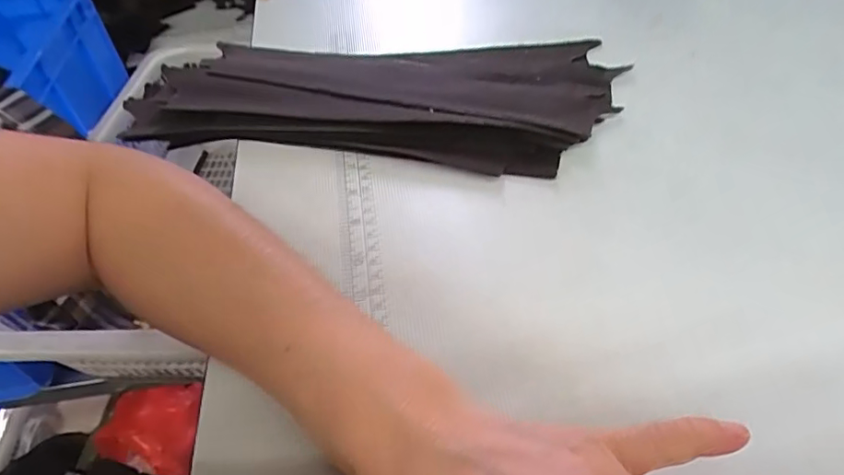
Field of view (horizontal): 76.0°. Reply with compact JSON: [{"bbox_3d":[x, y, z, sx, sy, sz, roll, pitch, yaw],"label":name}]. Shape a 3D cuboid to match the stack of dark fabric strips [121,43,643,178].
[{"bbox_3d":[-0.029,-0.110,0.392,0.324,0.022,0.159,4,47,4],"label":"stack of dark fabric strips"}]

